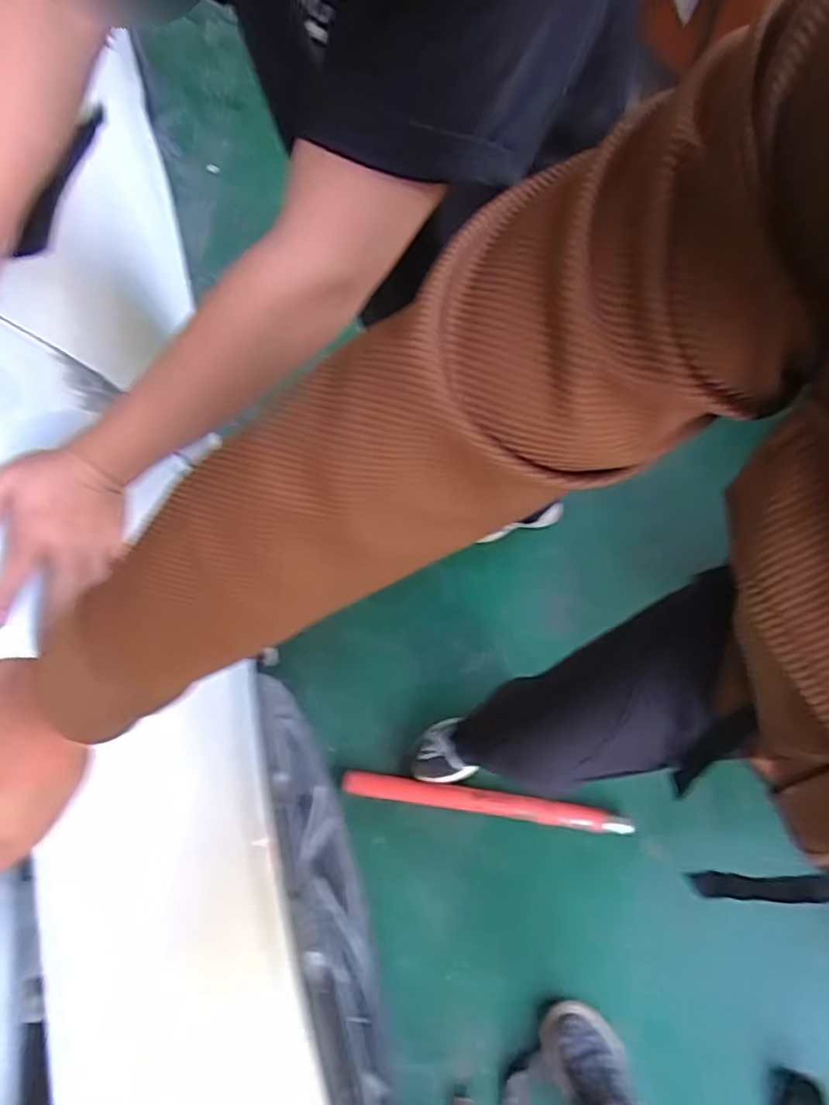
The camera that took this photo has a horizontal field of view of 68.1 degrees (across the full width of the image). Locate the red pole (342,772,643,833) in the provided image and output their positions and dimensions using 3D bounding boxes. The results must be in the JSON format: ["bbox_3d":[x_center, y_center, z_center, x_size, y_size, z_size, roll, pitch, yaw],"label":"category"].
[{"bbox_3d":[0.132,0.477,1.175,0.535,0.037,0.043,7,63,5],"label":"red pole"}]

